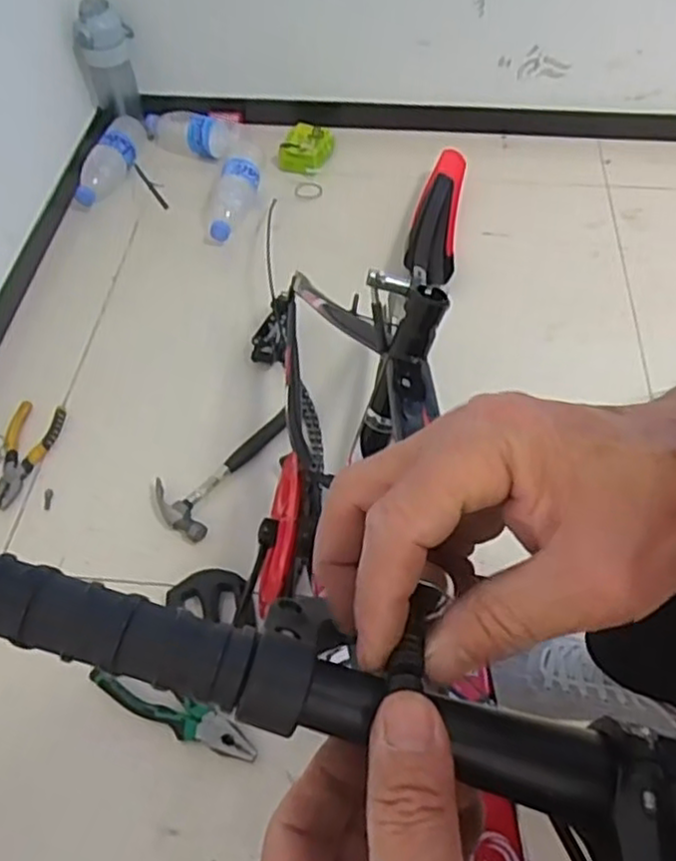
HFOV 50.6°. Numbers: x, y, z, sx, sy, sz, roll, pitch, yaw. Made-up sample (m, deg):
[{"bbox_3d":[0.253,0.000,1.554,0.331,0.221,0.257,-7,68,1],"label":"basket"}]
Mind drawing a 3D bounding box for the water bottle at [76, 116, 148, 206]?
[{"bbox_3d":[-0.376,-0.447,1.184,0.053,0.070,0.192,23,76,17],"label":"water bottle"}]

